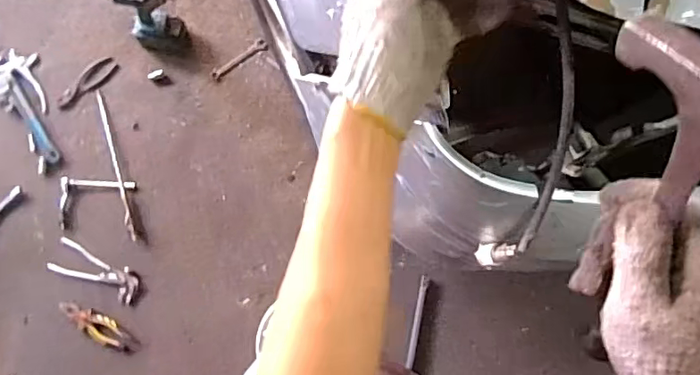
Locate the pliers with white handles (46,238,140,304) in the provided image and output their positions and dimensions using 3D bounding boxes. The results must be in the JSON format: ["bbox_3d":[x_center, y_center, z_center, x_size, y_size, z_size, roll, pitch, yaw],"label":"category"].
[{"bbox_3d":[-0.669,0.219,1.439,0.247,0.036,0.091,23,79,2],"label":"pliers with white handles"}]

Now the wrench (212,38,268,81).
[{"bbox_3d":[-0.314,-0.365,1.561,0.178,0.013,0.038,-39,84,-6],"label":"wrench"}]

